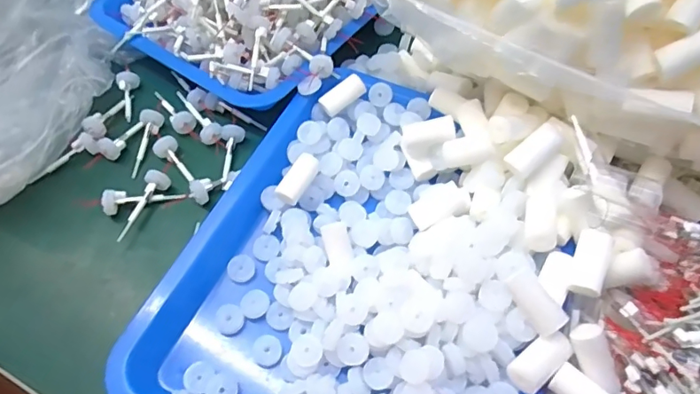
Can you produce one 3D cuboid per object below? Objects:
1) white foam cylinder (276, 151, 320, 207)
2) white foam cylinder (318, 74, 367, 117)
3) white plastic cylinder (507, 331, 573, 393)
[{"bbox_3d":[-0.041,-0.012,0.408,0.019,0.024,0.047,21,62,14],"label":"white foam cylinder"},{"bbox_3d":[-0.007,-0.089,0.445,0.042,0.013,0.017,-37,63,-2],"label":"white foam cylinder"},{"bbox_3d":[0.115,0.101,0.309,0.042,0.015,0.021,-36,64,-18],"label":"white plastic cylinder"}]

